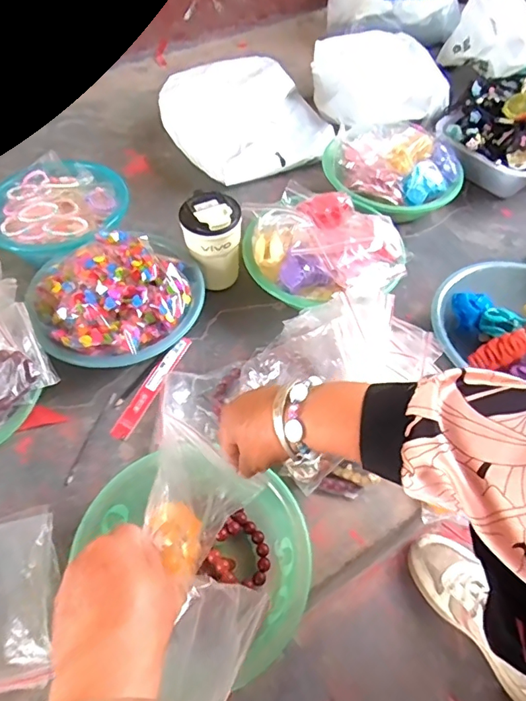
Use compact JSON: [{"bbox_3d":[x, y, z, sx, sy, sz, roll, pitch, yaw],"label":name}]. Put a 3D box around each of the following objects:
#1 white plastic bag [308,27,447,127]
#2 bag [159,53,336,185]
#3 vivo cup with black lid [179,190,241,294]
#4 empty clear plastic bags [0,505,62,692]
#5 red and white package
[{"bbox_3d":[0.255,-0.554,1.004,0.271,0.086,0.263,-17,56,-10],"label":"white plastic bag"},{"bbox_3d":[-0.032,-0.472,0.988,0.295,0.095,0.320,-26,59,-16],"label":"bag"},{"bbox_3d":[-0.072,-0.157,0.736,0.080,0.140,0.081,0,55,1],"label":"vivo cup with black lid"},{"bbox_3d":[-0.279,0.260,0.519,0.113,0.030,0.171,-9,55,-5],"label":"empty clear plastic bags"},{"bbox_3d":[-0.151,0.047,0.681,0.024,0.006,0.170,22,58,15],"label":"red and white package"}]

